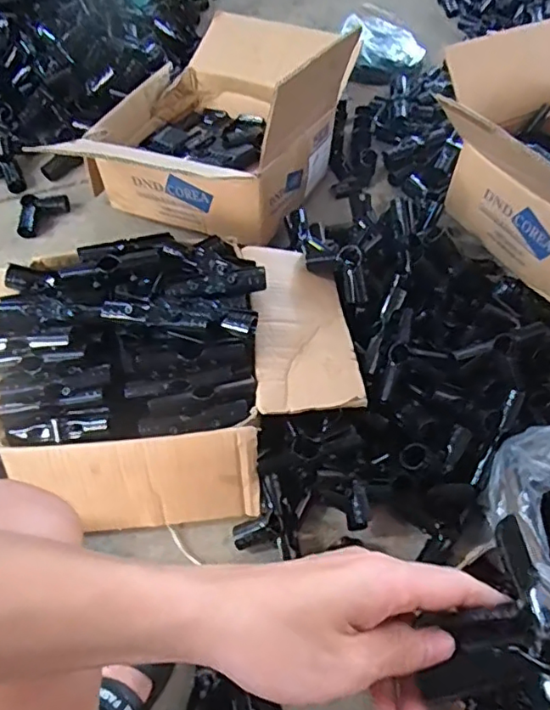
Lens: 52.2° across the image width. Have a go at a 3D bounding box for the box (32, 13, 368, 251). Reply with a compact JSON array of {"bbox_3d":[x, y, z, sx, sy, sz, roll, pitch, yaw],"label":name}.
[{"bbox_3d":[-0.068,-0.448,0.972,0.357,0.246,0.550,22,62,14],"label":"box"}]

